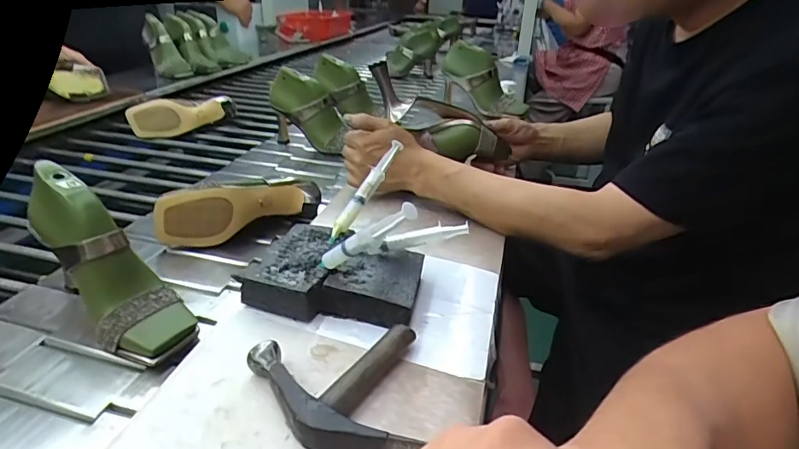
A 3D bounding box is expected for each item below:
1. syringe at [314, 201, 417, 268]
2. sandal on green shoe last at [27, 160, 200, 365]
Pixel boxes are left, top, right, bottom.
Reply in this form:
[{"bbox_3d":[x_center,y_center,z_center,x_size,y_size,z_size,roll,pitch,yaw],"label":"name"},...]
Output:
[{"bbox_3d":[-0.034,0.014,0.439,0.136,0.018,0.011,-31,3,41],"label":"syringe"},{"bbox_3d":[-0.303,0.042,0.504,0.072,0.226,0.080,-32,5,37],"label":"sandal on green shoe last"}]

